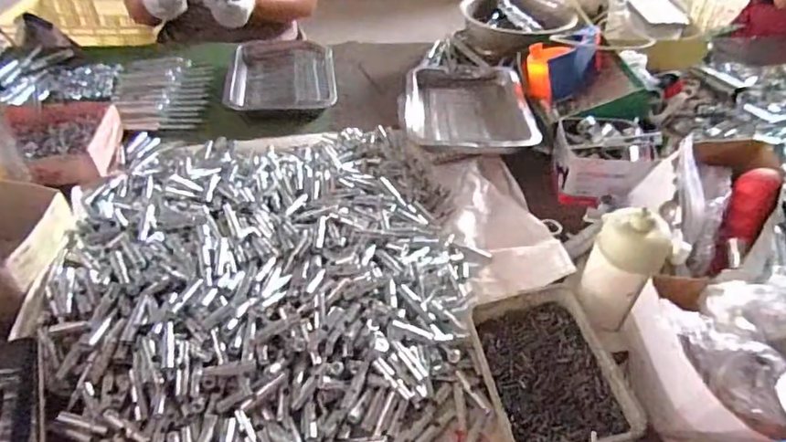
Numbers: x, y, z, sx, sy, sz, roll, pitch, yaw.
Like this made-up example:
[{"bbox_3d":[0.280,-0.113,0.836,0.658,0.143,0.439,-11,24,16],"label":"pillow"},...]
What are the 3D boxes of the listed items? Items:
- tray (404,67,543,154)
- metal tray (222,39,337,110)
[{"bbox_3d":[0.116,-0.174,0.838,0.188,0.036,0.242,3,43,1],"label":"tray"},{"bbox_3d":[-0.204,-0.267,1.004,0.189,0.040,0.241,-4,43,-5],"label":"metal tray"}]

